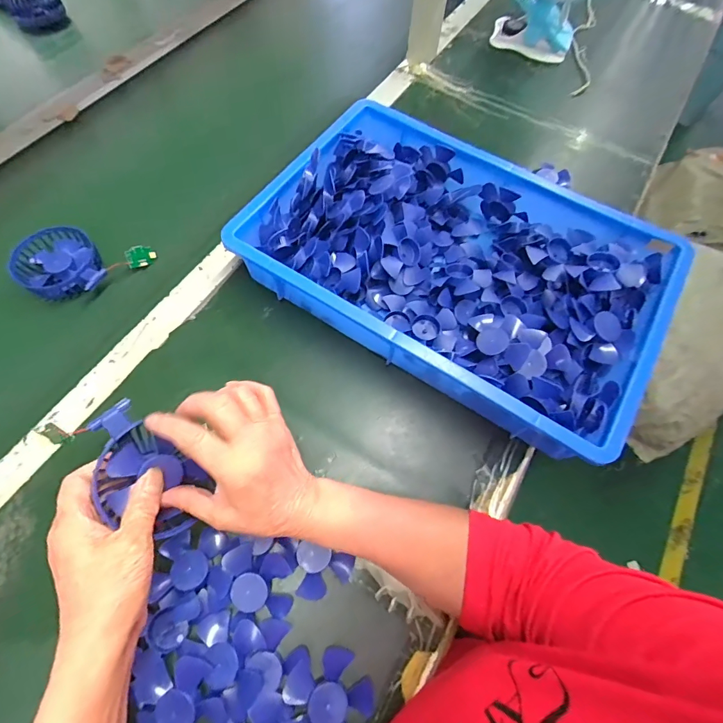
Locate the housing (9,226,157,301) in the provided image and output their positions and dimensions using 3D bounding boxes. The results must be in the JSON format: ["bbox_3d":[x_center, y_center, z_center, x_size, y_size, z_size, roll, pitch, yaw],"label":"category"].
[{"bbox_3d":[-0.338,-0.110,0.491,0.143,0.042,0.090,11,66,2],"label":"housing"}]

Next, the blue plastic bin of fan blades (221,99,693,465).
[{"bbox_3d":[0.105,-0.115,0.469,0.435,0.086,0.284,32,68,11],"label":"blue plastic bin of fan blades"}]

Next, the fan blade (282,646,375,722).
[{"bbox_3d":[-0.026,0.278,0.325,0.071,0.011,0.068,-16,68,-10],"label":"fan blade"}]

